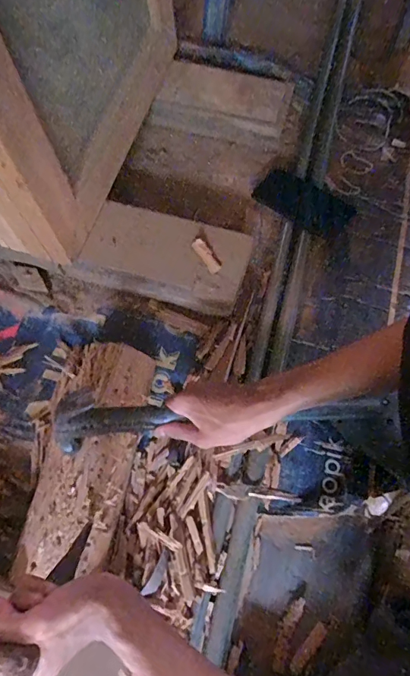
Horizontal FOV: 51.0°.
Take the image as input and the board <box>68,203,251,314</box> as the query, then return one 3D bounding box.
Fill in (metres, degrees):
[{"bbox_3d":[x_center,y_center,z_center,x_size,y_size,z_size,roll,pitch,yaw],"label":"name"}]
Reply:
[{"bbox_3d":[-0.057,-0.113,0.644,0.232,0.063,0.115,14,70,7],"label":"board"}]

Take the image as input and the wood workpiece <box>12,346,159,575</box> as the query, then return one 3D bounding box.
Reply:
[{"bbox_3d":[-0.157,0.142,0.554,0.126,0.069,0.282,11,66,5],"label":"wood workpiece"}]

